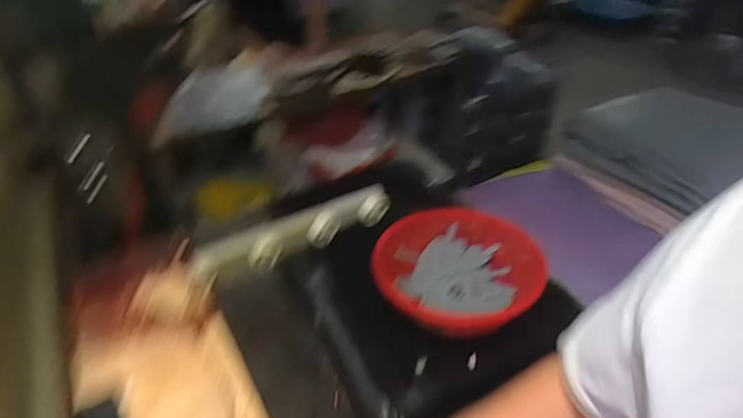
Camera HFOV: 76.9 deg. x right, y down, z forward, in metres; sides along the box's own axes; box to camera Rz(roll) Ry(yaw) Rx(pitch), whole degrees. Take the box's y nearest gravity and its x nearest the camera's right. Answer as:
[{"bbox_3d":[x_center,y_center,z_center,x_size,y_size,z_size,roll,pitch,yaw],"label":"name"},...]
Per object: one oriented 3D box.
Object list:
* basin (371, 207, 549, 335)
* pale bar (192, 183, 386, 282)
[{"bbox_3d":[0.220,0.146,1.183,0.376,0.156,0.423,22,44,29],"label":"basin"},{"bbox_3d":[-0.128,0.037,0.787,0.344,0.067,0.052,-22,41,-23],"label":"pale bar"}]

